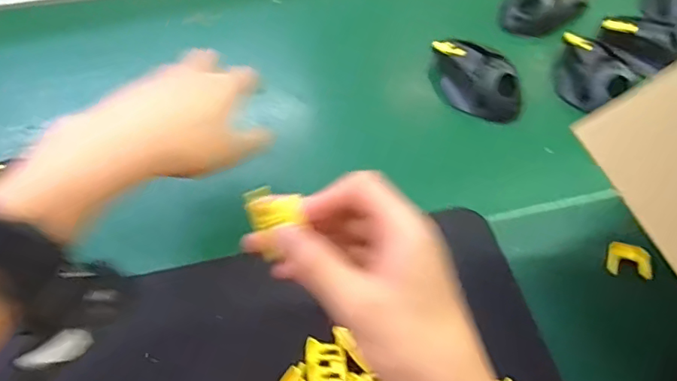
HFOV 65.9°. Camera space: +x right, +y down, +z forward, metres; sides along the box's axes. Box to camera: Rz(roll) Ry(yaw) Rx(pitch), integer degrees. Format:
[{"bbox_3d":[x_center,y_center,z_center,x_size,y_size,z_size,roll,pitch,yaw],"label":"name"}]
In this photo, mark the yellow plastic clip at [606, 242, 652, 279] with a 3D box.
[{"bbox_3d":[0.231,0.055,0.415,0.032,0.005,0.027,5,67,15],"label":"yellow plastic clip"}]

